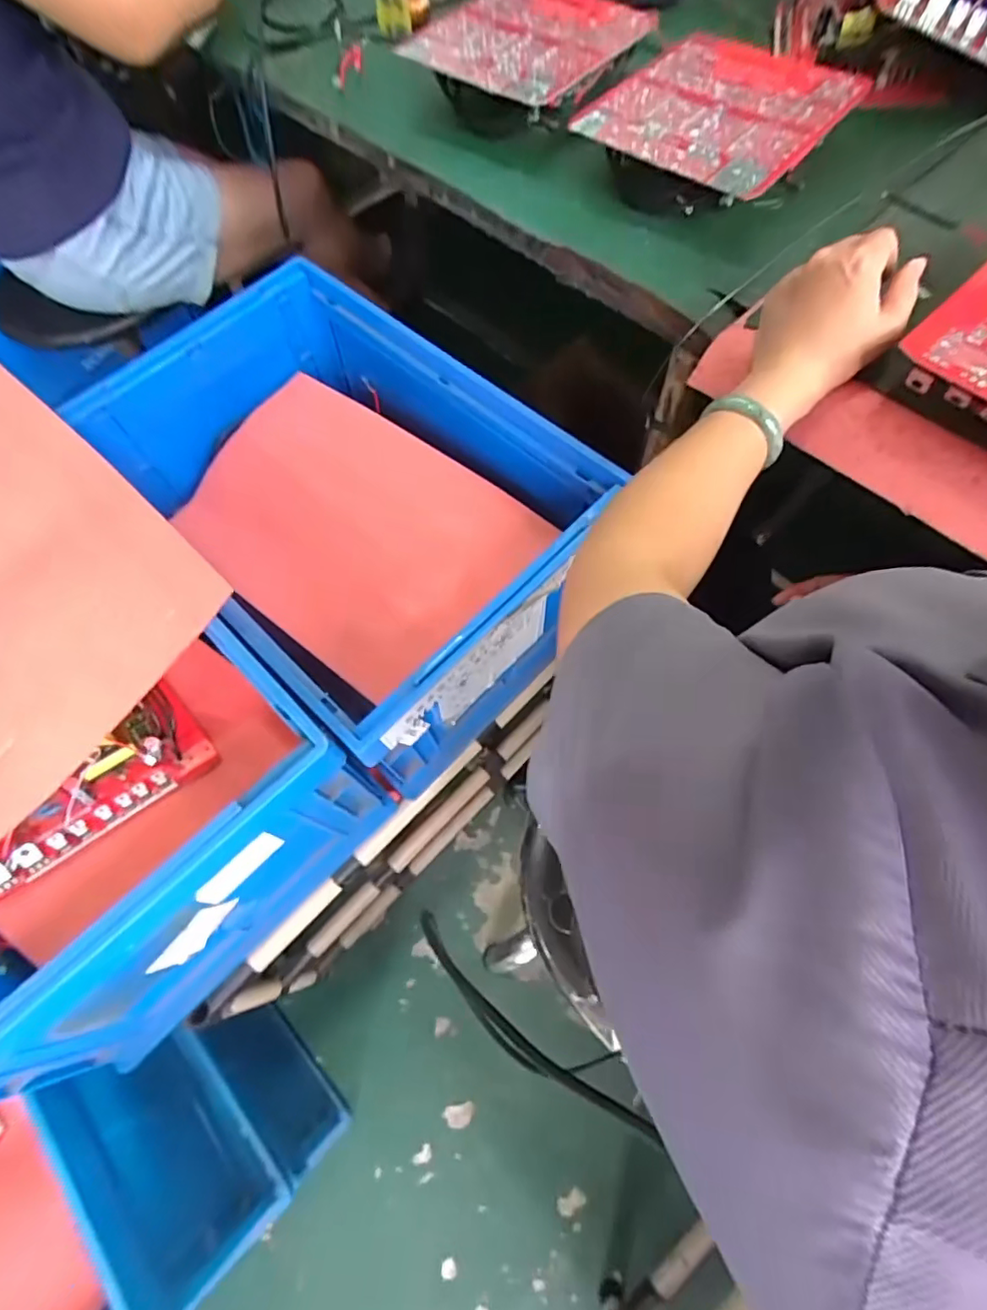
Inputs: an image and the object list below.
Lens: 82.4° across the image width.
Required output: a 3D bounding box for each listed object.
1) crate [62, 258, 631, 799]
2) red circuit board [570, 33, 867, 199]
[{"bbox_3d":[-0.163,-0.176,0.674,0.538,0.223,0.332,42,74,19],"label":"crate"},{"bbox_3d":[0.208,-0.505,0.517,0.201,0.017,0.217,30,72,14],"label":"red circuit board"}]

